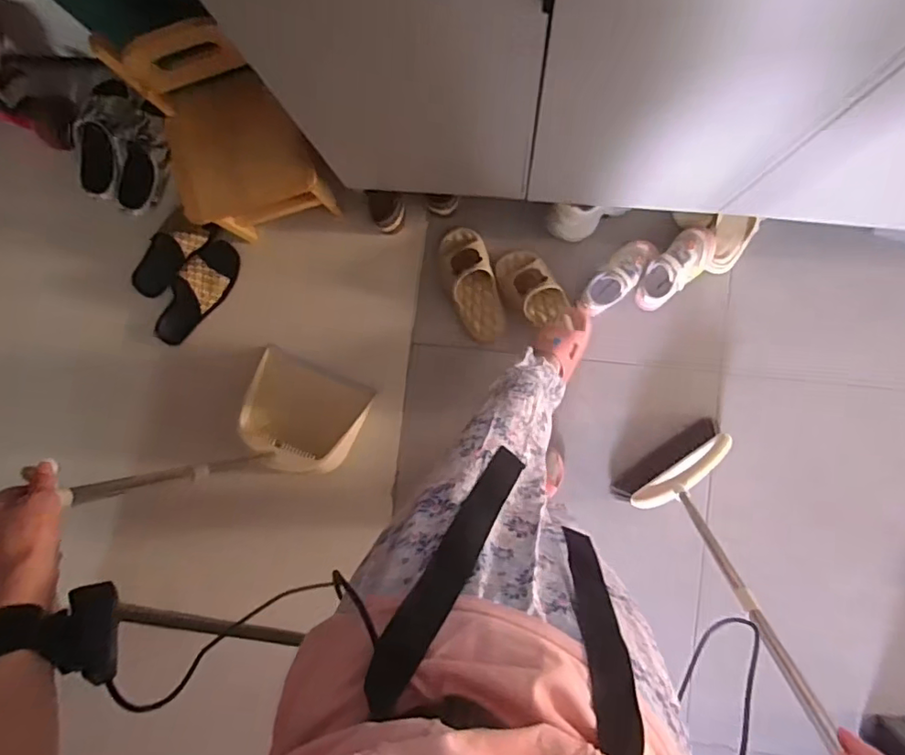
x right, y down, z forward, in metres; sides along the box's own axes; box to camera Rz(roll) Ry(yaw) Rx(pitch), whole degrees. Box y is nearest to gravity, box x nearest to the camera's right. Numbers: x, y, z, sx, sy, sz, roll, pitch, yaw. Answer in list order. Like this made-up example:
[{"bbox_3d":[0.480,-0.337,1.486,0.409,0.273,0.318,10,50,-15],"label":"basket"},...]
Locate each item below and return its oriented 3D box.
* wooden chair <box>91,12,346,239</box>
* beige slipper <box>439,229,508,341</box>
[{"bbox_3d":[-0.405,-0.433,1.068,0.265,0.364,0.239,-9,91,0],"label":"wooden chair"},{"bbox_3d":[0.038,-0.208,1.221,0.110,0.055,0.265,-15,91,1],"label":"beige slipper"}]

